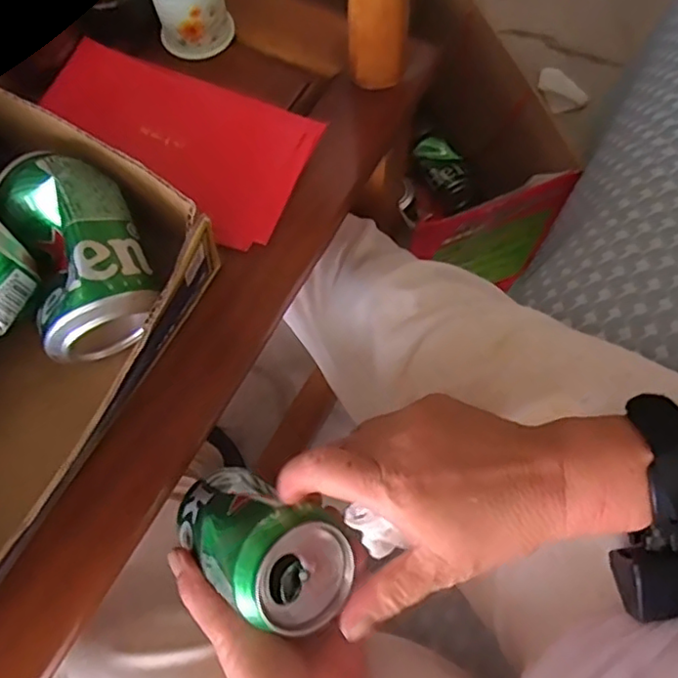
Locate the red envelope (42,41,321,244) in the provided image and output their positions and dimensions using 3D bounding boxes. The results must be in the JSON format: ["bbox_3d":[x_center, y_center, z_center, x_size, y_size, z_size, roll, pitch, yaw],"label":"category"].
[{"bbox_3d":[-0.111,-0.130,0.405,0.178,0.007,0.105,22,70,6],"label":"red envelope"}]

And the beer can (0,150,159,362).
[{"bbox_3d":[-0.138,-0.047,0.327,0.064,0.052,0.109,-27,70,-7],"label":"beer can"}]

